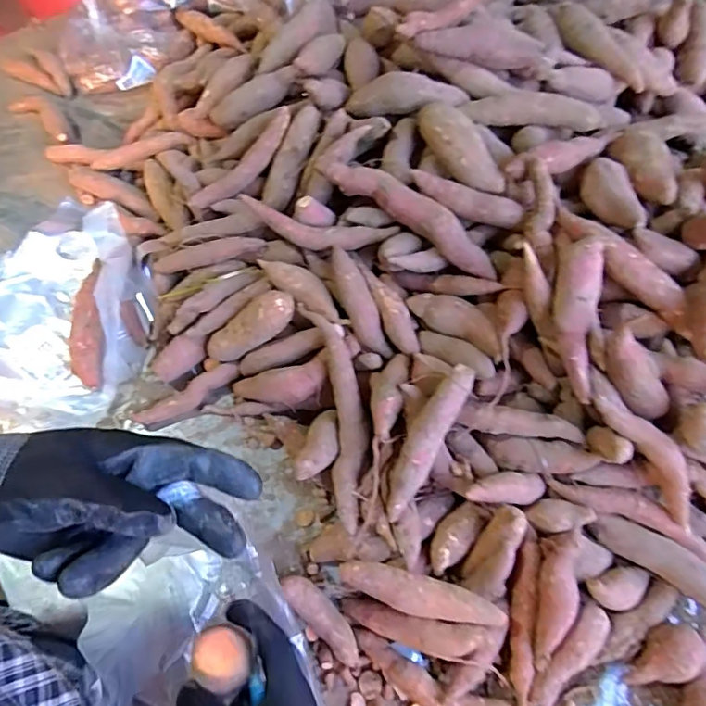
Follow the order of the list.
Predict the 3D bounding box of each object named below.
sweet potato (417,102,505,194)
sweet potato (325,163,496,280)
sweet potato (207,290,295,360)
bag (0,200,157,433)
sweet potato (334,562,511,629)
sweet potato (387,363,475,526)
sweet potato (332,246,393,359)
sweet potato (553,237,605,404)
[{"bbox_3d":[0.109,-0.209,0.525,0.041,0.033,0.115,-25,66,-10],"label":"sweet potato"},{"bbox_3d":[0.057,-0.144,0.529,0.210,0.037,0.037,33,69,16],"label":"sweet potato"},{"bbox_3d":[-0.111,-0.025,0.557,0.115,0.030,0.036,-32,62,25],"label":"sweet potato"},{"bbox_3d":[-0.348,-0.066,0.611,0.223,0.043,0.302,-4,64,-1],"label":"bag"},{"bbox_3d":[0.058,0.211,0.452,0.139,0.026,0.031,13,65,8],"label":"sweet potato"},{"bbox_3d":[0.065,0.076,0.462,0.029,0.024,0.147,28,85,13],"label":"sweet potato"},{"bbox_3d":[0.007,-0.051,0.532,0.030,0.024,0.121,-24,92,-11],"label":"sweet potato"},{"bbox_3d":[0.199,-0.031,0.462,0.033,0.030,0.142,5,86,3],"label":"sweet potato"}]

